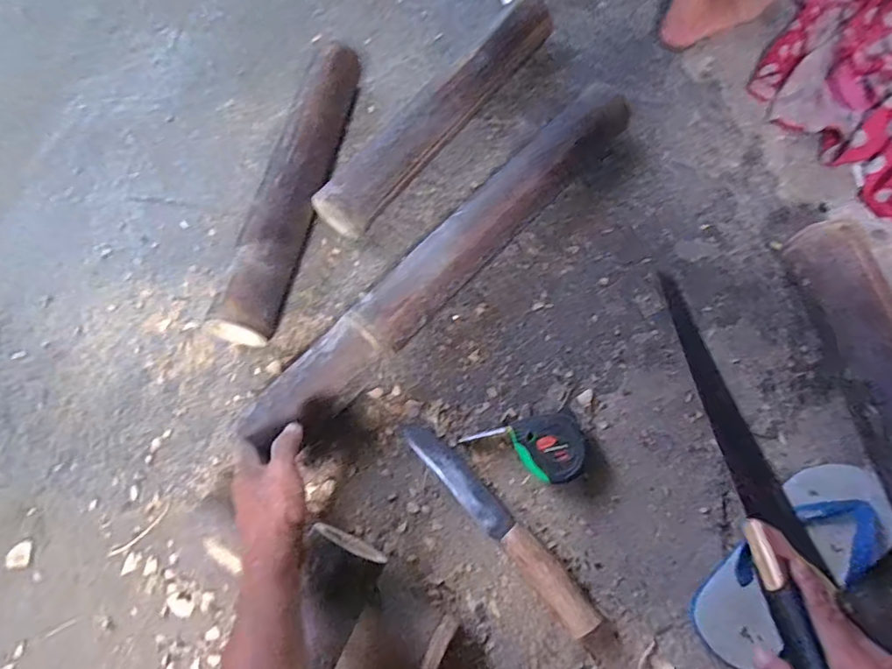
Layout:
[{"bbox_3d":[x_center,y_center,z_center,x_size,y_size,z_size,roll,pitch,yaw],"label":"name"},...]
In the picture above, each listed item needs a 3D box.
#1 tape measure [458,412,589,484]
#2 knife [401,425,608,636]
[{"bbox_3d":[0.095,0.138,0.584,0.128,0.051,0.079,-11,67,-1],"label":"tape measure"},{"bbox_3d":[0.057,0.205,0.564,0.042,0.038,0.278,-39,71,-12],"label":"knife"}]

